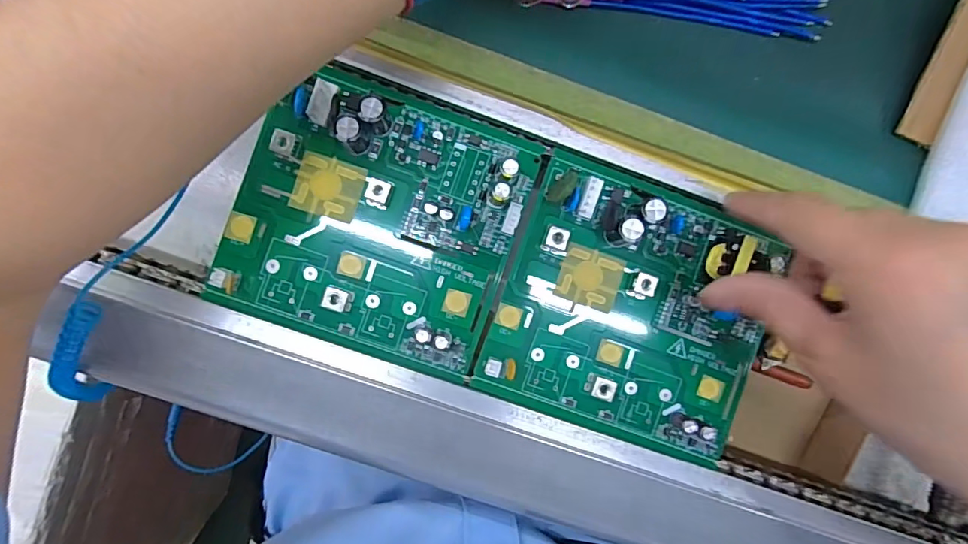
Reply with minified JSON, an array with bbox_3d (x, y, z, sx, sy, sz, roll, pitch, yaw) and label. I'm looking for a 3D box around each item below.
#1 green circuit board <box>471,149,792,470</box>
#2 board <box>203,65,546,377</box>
[{"bbox_3d":[0.075,0.020,0.241,0.128,0.027,0.119,21,92,-8],"label":"green circuit board"},{"bbox_3d":[-0.050,-0.026,0.238,0.127,0.014,0.119,19,89,-3],"label":"board"}]

